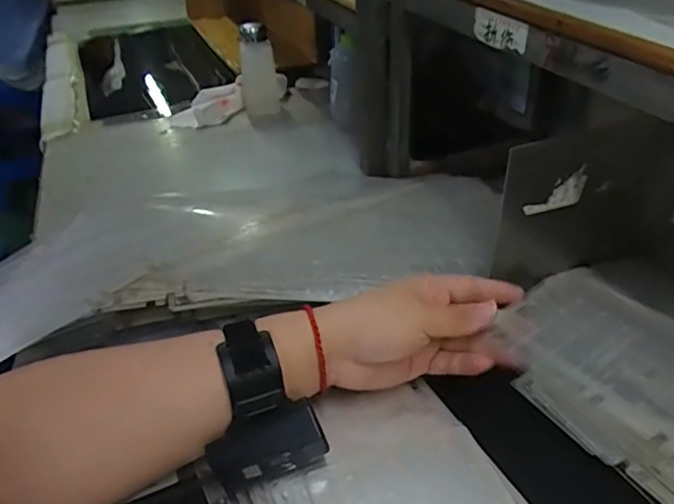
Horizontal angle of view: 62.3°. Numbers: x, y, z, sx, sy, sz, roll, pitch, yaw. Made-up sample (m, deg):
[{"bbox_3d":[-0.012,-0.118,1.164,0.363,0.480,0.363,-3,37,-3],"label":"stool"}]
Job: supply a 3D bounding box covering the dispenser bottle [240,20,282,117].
[{"bbox_3d":[-0.116,-0.263,0.833,0.056,0.134,0.046,-4,37,-5],"label":"dispenser bottle"}]

